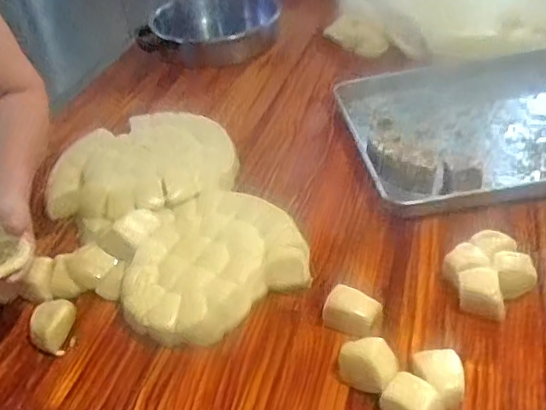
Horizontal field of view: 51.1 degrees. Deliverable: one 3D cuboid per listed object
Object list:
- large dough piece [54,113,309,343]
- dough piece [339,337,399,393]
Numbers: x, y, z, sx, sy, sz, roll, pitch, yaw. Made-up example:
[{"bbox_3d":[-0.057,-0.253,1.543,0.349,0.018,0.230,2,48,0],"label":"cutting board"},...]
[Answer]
[{"bbox_3d":[-0.182,-0.006,0.922,0.327,0.048,0.565,-20,41,-15],"label":"large dough piece"},{"bbox_3d":[0.110,0.184,0.664,0.066,0.040,0.050,6,41,16],"label":"dough piece"}]

